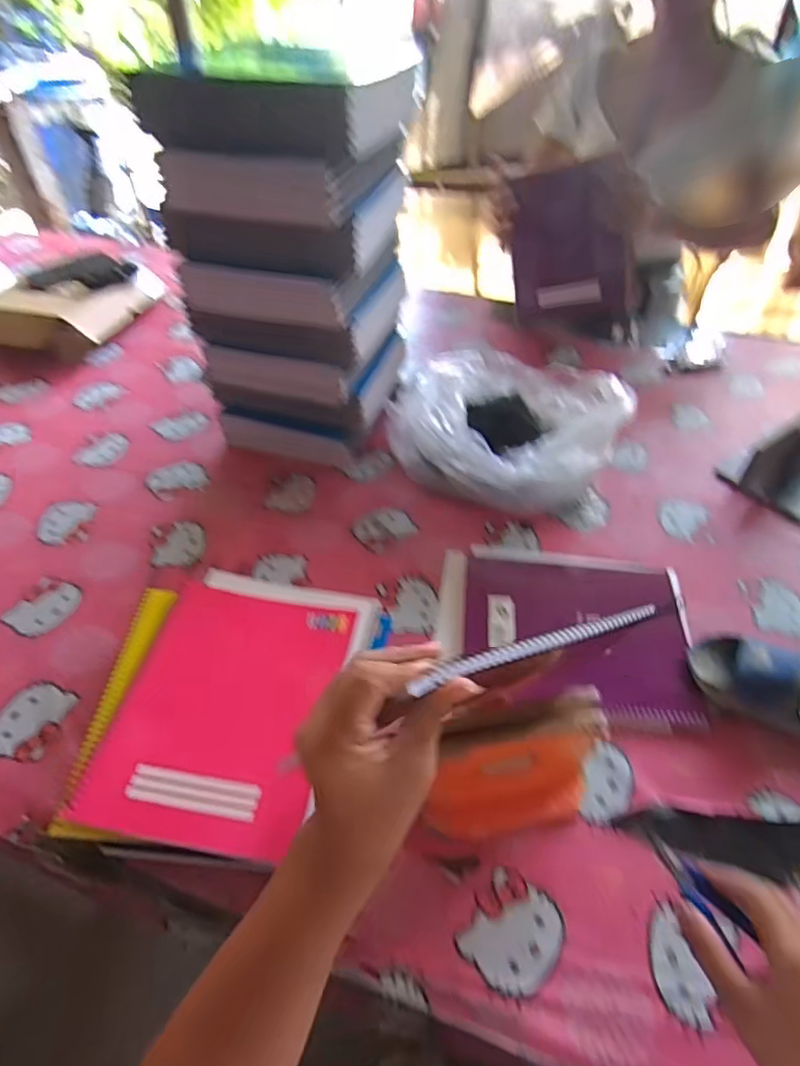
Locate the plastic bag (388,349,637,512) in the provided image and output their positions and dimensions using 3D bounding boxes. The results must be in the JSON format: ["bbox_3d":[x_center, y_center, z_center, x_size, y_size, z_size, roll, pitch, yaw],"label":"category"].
[{"bbox_3d":[0.145,-0.150,0.798,0.264,0.142,0.267,-15,48,-13],"label":"plastic bag"}]

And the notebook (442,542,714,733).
[{"bbox_3d":[0.187,0.101,0.643,0.275,0.019,0.218,7,47,6],"label":"notebook"}]

